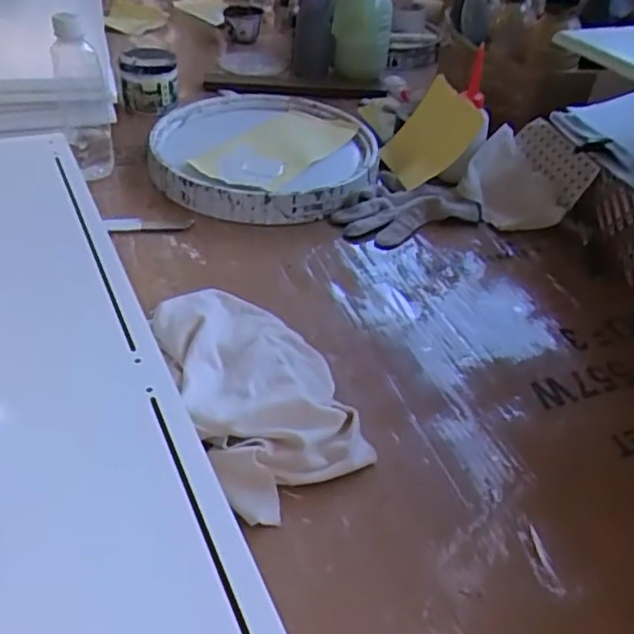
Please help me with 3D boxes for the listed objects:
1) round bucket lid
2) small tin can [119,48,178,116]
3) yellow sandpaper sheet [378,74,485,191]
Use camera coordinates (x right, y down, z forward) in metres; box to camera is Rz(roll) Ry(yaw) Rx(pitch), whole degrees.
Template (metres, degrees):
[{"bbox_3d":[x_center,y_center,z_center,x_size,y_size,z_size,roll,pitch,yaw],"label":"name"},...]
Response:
[{"bbox_3d":[-0.069,-0.216,0.845,0.284,0.059,0.282,3,39,-2],"label":"round bucket lid"},{"bbox_3d":[-0.253,-0.355,0.954,0.082,0.077,0.069,-9,41,-16],"label":"small tin can"},{"bbox_3d":[0.142,-0.229,0.802,0.010,0.123,0.099,10,42,-49],"label":"yellow sandpaper sheet"}]

